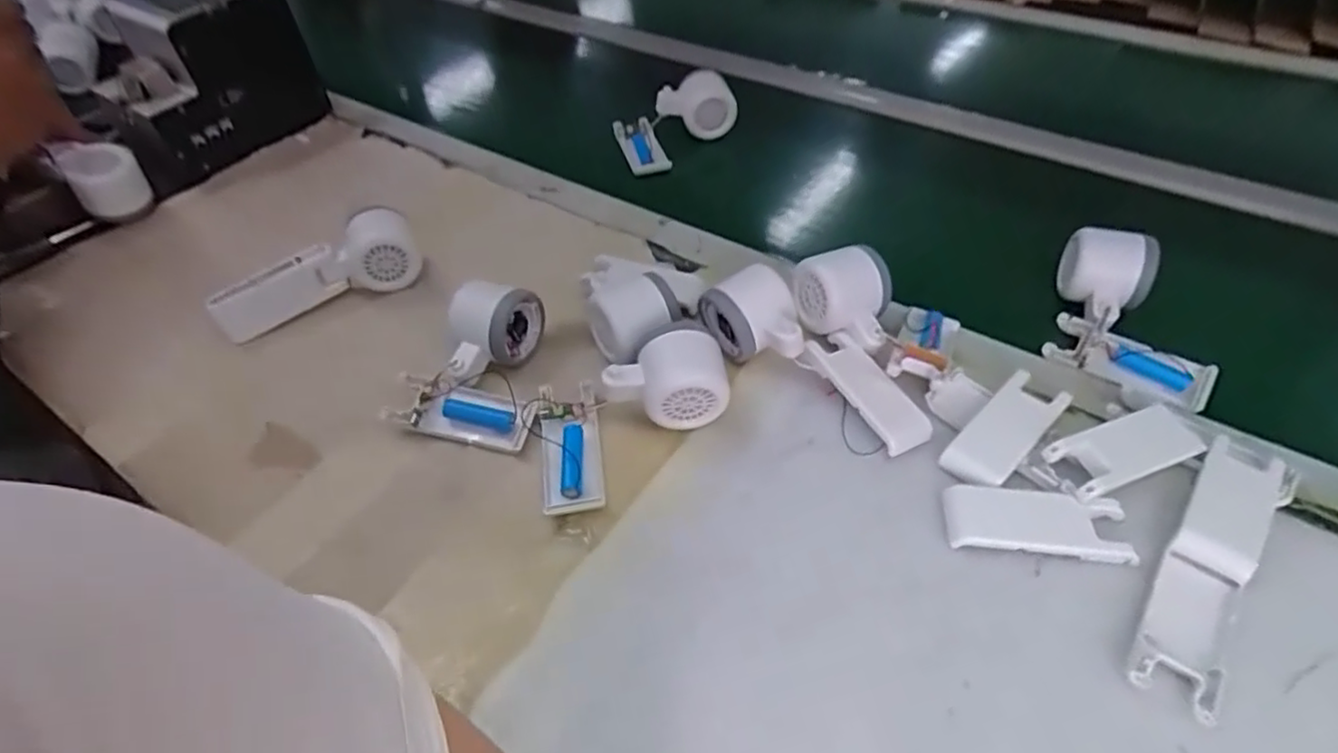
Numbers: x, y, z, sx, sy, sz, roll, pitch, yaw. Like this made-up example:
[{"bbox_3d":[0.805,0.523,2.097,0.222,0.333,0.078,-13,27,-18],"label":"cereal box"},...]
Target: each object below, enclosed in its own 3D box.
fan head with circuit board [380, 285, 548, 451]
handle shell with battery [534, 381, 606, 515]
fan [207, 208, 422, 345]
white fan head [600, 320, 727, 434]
[{"bbox_3d":[-0.148,-0.012,0.503,0.100,0.055,0.128,-4,47,2],"label":"fan head with circuit board"},{"bbox_3d":[-0.068,0.046,0.467,0.041,0.024,0.099,-7,48,-3],"label":"handle shell with battery"},{"bbox_3d":[-0.290,-0.084,0.569,0.161,0.053,0.037,-26,52,-20],"label":"fan"},{"bbox_3d":[-0.003,0.002,0.475,0.080,0.055,0.053,-13,47,-6],"label":"white fan head"}]

